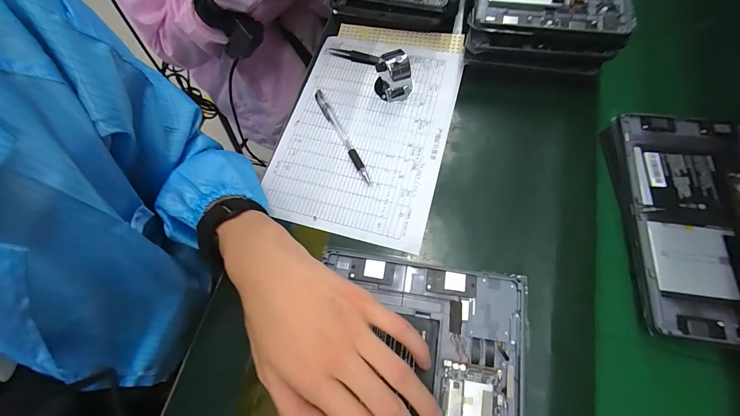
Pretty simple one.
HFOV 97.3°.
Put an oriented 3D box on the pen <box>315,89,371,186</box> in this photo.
[{"bbox_3d":[-0.037,-0.095,0.424,0.012,0.010,0.158,-26,68,-9],"label":"pen"}]

